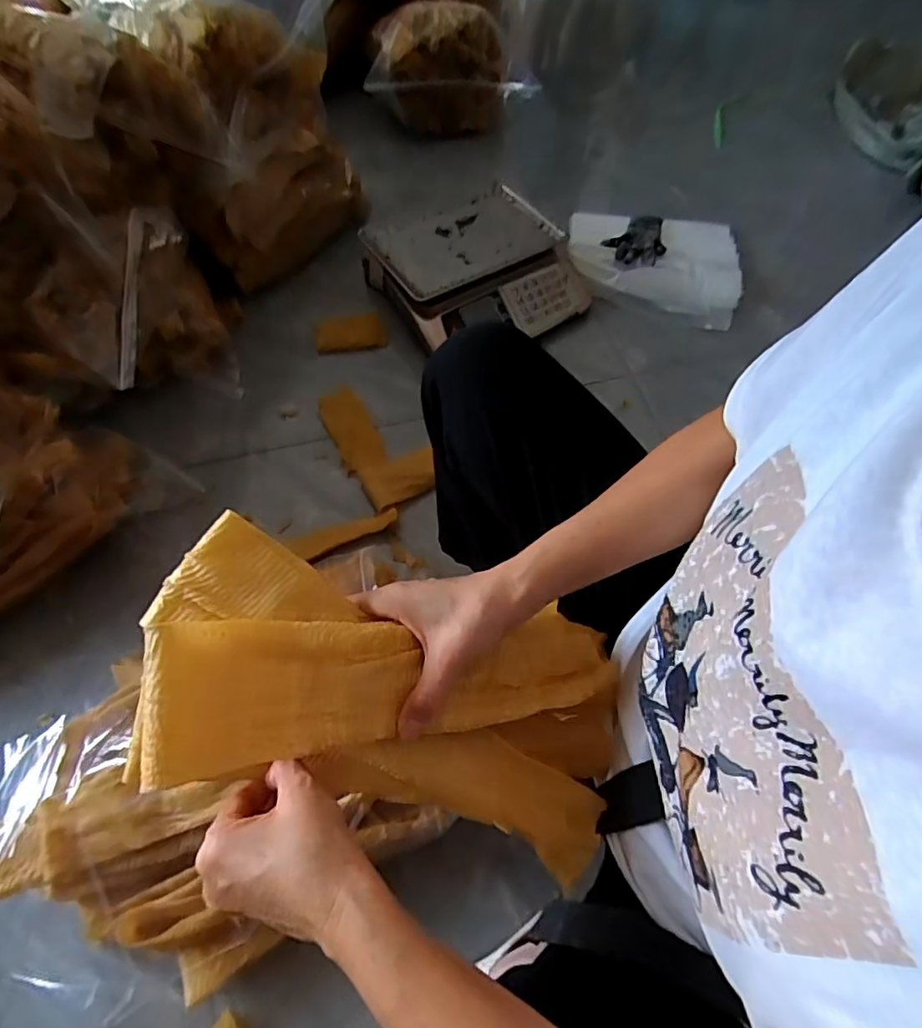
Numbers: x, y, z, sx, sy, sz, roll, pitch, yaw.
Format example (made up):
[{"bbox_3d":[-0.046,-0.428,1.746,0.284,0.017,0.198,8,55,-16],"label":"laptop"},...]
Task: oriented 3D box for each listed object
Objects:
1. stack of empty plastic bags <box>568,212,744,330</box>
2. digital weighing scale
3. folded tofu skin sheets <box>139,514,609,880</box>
[{"bbox_3d":[0.379,-0.495,1.100,0.335,0.050,0.289,8,62,4],"label":"stack of empty plastic bags"},{"bbox_3d":[0.027,-0.453,1.055,0.327,0.116,0.332,-27,65,-14],"label":"digital weighing scale"},{"bbox_3d":[-0.033,0.121,0.364,0.320,0.067,0.157,21,60,-19],"label":"folded tofu skin sheets"}]

